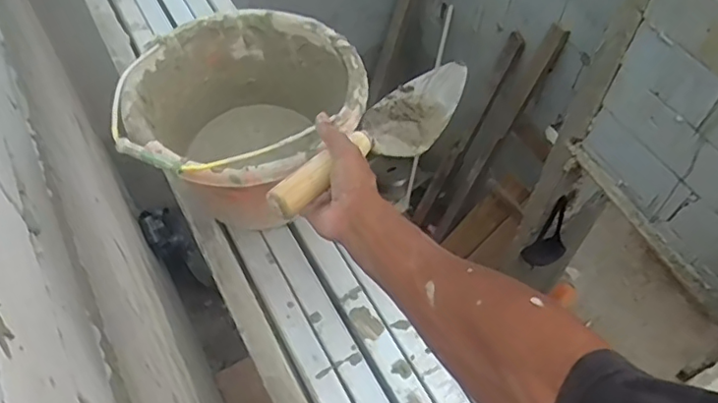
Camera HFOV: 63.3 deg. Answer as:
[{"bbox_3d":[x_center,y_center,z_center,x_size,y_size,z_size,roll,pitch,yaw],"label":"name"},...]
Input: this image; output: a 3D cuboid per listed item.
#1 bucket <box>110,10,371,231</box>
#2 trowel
[{"bbox_3d":[-0.140,-0.094,0.771,0.282,0.219,0.277,1,54,-1],"label":"bucket"},{"bbox_3d":[0.021,-0.073,0.636,0.083,0.051,0.311,37,52,22],"label":"trowel"}]

